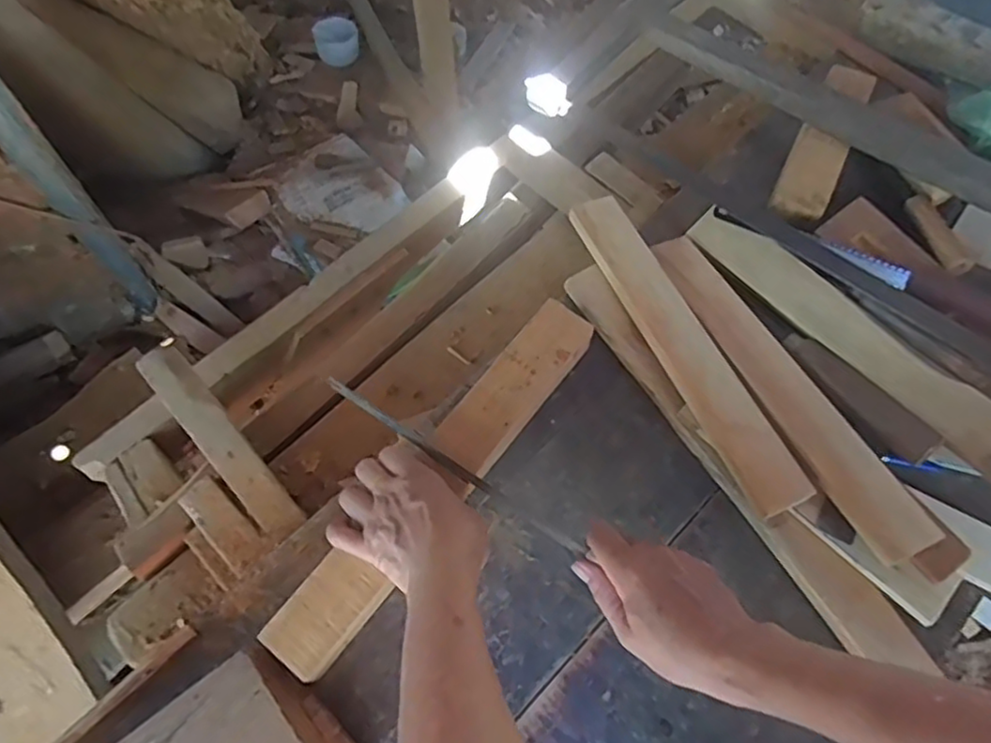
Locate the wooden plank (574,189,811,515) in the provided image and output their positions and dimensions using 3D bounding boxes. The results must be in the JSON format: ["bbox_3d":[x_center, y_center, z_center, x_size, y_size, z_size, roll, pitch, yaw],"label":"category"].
[{"bbox_3d":[0.158,-0.028,0.560,0.049,0.011,0.317,-25,67,-6],"label":"wooden plank"}]

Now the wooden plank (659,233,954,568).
[{"bbox_3d":[0.231,0.006,0.543,0.049,0.016,0.315,-24,63,-13],"label":"wooden plank"}]

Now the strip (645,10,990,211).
[{"bbox_3d":[0.357,-0.235,0.619,0.033,0.042,0.510,-41,68,-20],"label":"strip"}]

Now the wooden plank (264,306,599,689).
[{"bbox_3d":[-0.038,0.074,0.499,0.051,0.019,0.336,34,69,18],"label":"wooden plank"}]

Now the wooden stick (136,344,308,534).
[{"bbox_3d":[-0.242,0.056,0.571,0.037,0.024,0.211,-39,67,-19],"label":"wooden stick"}]

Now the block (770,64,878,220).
[{"bbox_3d":[0.325,-0.230,0.646,0.048,0.028,0.200,25,64,14],"label":"block"}]

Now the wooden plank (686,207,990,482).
[{"bbox_3d":[0.294,-0.038,0.554,0.045,0.009,0.315,-44,65,2],"label":"wooden plank"}]

